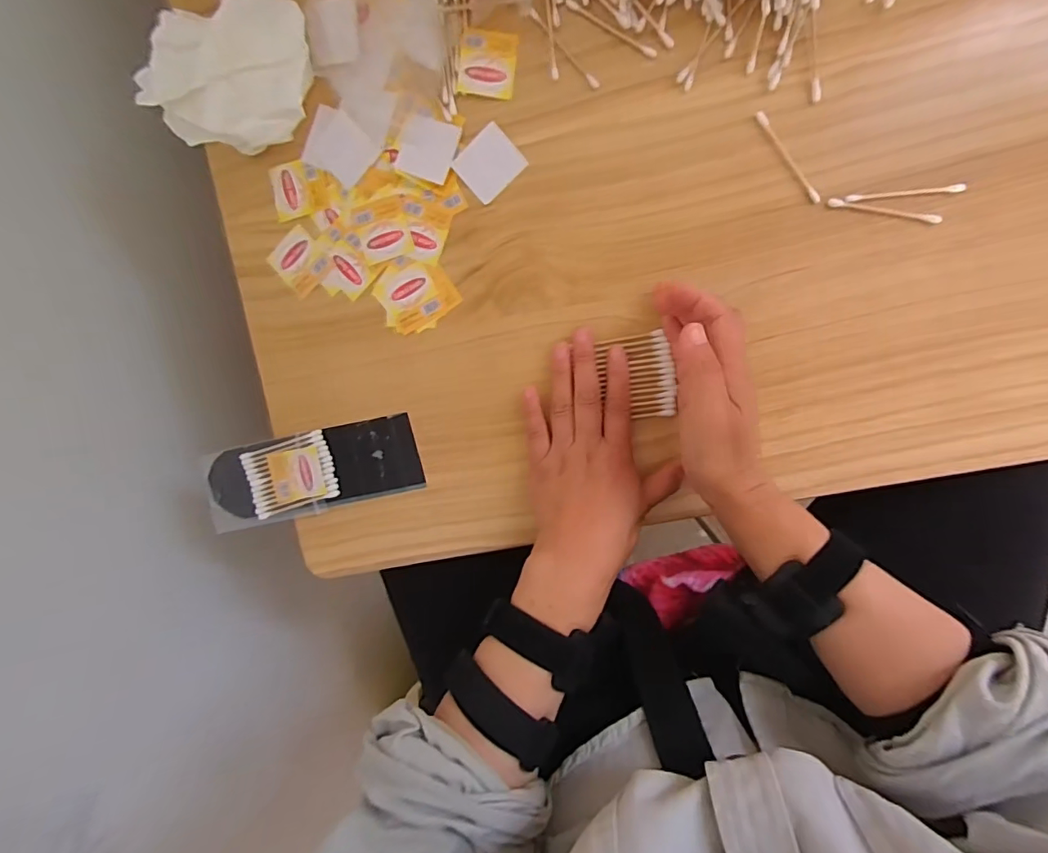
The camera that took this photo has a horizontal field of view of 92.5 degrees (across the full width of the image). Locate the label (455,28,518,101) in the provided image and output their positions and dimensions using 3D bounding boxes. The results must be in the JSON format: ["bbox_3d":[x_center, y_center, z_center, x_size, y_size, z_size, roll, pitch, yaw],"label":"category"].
[{"bbox_3d":[-0.025,-0.251,0.347,0.039,0.004,0.042,8,96,5],"label":"label"}]

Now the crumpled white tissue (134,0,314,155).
[{"bbox_3d":[-0.207,-0.245,0.351,0.122,0.036,0.104,-11,94,7],"label":"crumpled white tissue"}]

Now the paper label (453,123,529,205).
[{"bbox_3d":[-0.025,-0.186,0.353,0.042,0.004,0.037,-43,90,8],"label":"paper label"}]

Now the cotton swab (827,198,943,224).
[{"bbox_3d":[0.238,-0.143,0.330,0.072,0.004,0.006,12,97,5],"label":"cotton swab"}]

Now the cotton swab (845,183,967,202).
[{"bbox_3d":[0.248,-0.152,0.327,0.071,0.005,0.006,-3,95,6],"label":"cotton swab"}]

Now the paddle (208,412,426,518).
[{"bbox_3d":[-0.163,0.035,0.392,0.168,0.010,0.060,-12,94,7],"label":"paddle"}]

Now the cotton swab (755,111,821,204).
[{"bbox_3d":[0.177,-0.180,0.335,0.007,0.004,0.071,-34,91,8],"label":"cotton swab"}]

